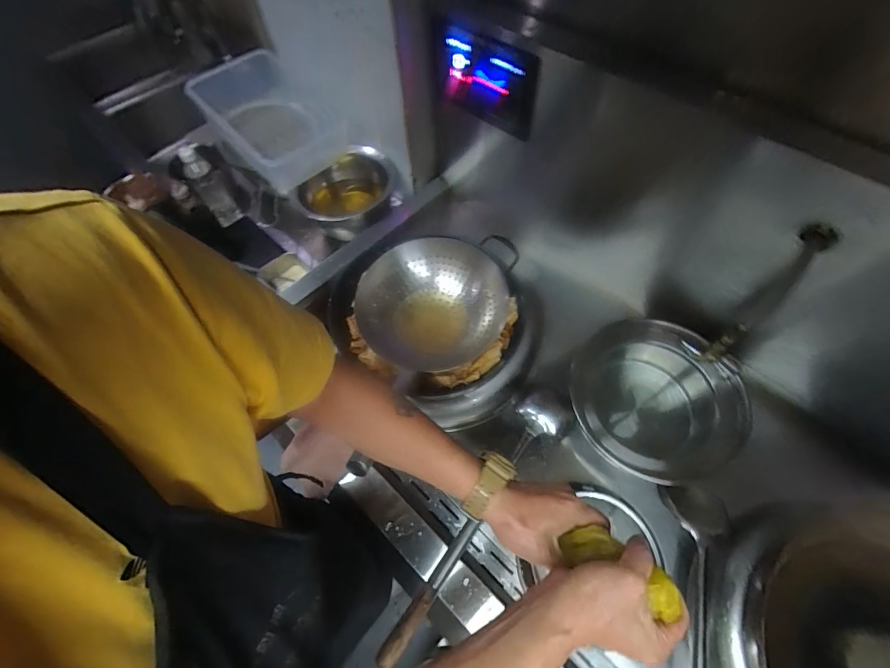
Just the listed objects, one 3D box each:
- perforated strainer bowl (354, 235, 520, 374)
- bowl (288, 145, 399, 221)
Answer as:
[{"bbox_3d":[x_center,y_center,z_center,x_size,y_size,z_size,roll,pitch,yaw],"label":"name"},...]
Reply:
[{"bbox_3d":[-0.020,-0.081,0.833,0.300,0.097,0.343,20,64,12],"label":"perforated strainer bowl"},{"bbox_3d":[-0.264,-0.377,1.066,0.271,0.146,0.217,-30,65,-14],"label":"bowl"}]

